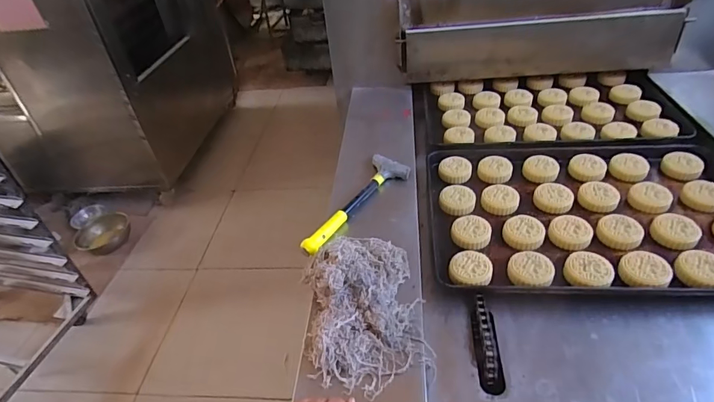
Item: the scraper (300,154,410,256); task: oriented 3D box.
[{"bbox_3d":[-0.001,0.003,0.839,0.096,0.045,0.313,19,51,28],"label":"scraper"}]

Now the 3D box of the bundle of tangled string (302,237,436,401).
[{"bbox_3d":[0.008,0.154,0.632,0.175,0.058,0.241,-11,43,0],"label":"bundle of tangled string"}]

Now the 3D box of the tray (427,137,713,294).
[{"bbox_3d":[0.451,-0.008,0.828,0.599,0.032,0.429,1,42,7],"label":"tray"}]

